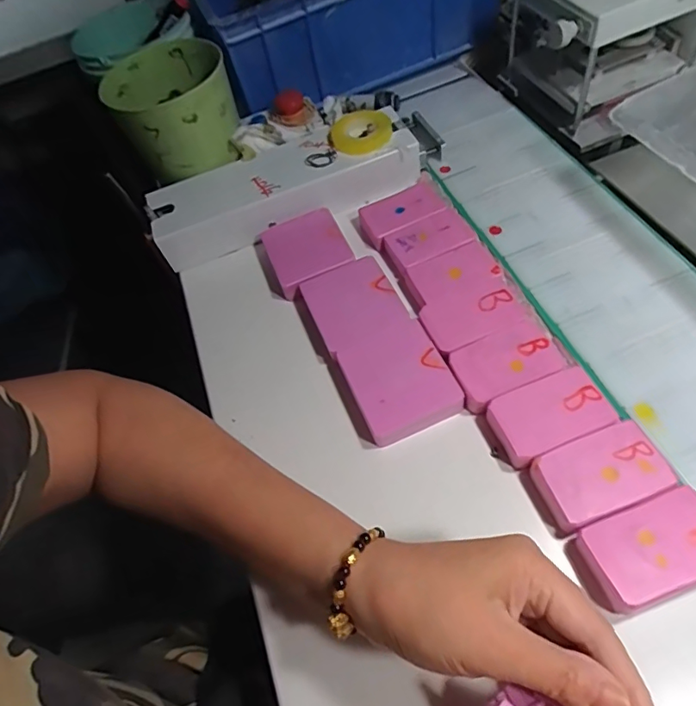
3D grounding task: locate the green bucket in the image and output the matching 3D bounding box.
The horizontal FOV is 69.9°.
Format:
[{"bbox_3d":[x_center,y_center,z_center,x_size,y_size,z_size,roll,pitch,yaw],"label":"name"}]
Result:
[{"bbox_3d":[-0.168,-0.233,0.481,0.100,0.093,0.125,-29,57,-8],"label":"green bucket"}]

